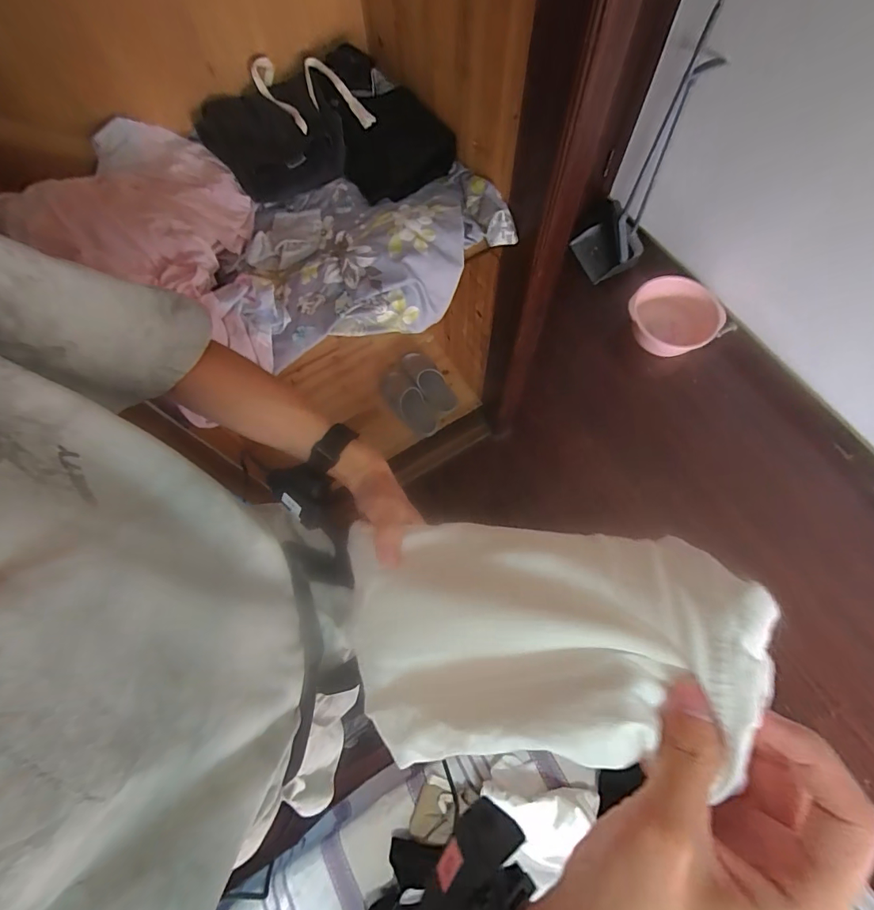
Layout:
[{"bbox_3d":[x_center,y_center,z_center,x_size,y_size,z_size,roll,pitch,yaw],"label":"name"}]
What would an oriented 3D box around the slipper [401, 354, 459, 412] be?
[{"bbox_3d":[-0.029,-0.266,1.594,0.103,0.053,0.271,-31,72,-9],"label":"slipper"}]

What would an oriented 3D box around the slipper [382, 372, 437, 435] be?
[{"bbox_3d":[-0.103,-0.183,1.578,0.110,0.049,0.274,-34,72,-10],"label":"slipper"}]

